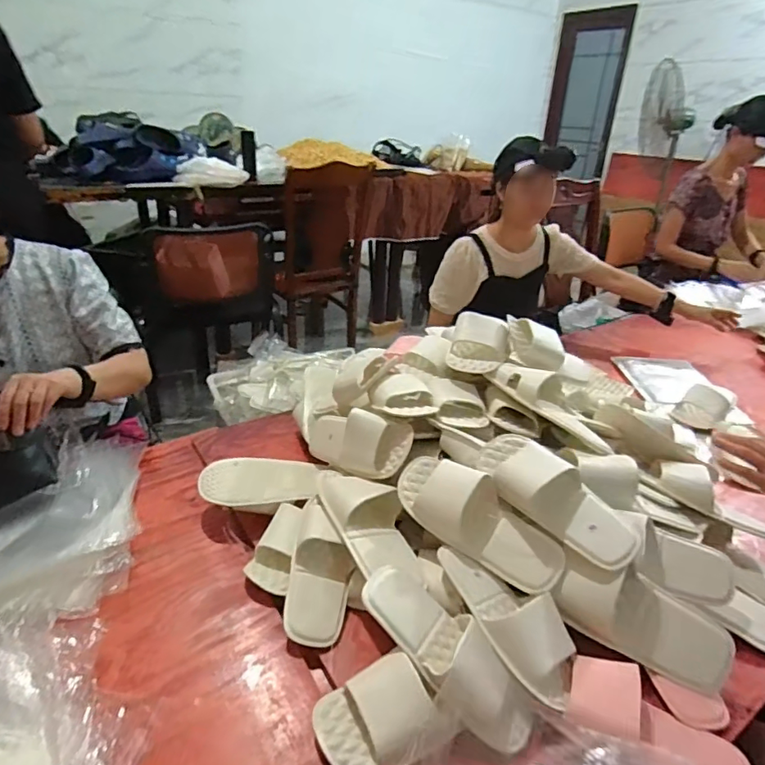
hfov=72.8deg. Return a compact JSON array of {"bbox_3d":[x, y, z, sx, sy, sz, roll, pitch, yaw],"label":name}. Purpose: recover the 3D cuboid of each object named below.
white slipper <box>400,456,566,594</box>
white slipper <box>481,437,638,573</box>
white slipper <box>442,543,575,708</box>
[{"bbox_3d":[0.133,0.190,0.724,0.250,0.068,0.104,35,76,16],"label":"white slipper"},{"bbox_3d":[0.233,0.158,0.714,0.096,0.070,0.236,-39,58,-18],"label":"white slipper"},{"bbox_3d":[0.148,0.293,0.649,0.101,0.065,0.210,-21,36,-38],"label":"white slipper"}]

